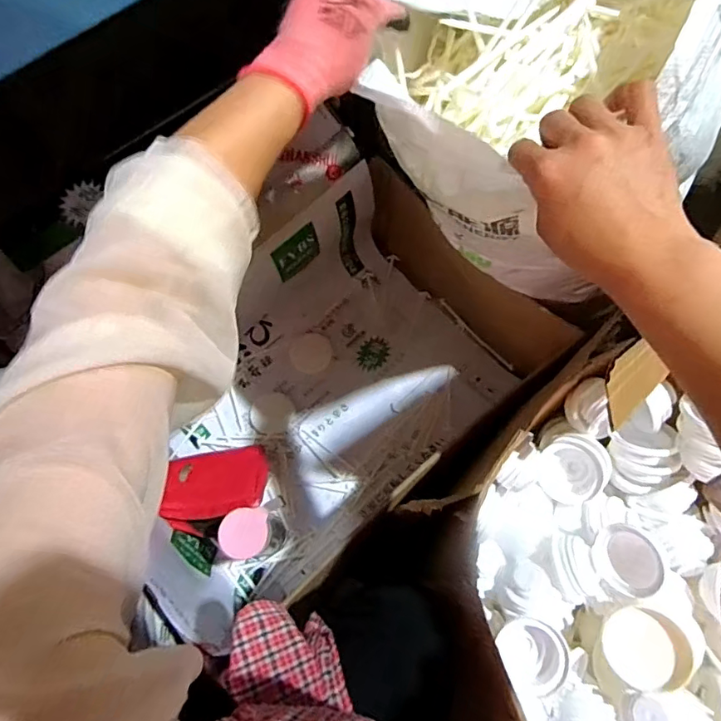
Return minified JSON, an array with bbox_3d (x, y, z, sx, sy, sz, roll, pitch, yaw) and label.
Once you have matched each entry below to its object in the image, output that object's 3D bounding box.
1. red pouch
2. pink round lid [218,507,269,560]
[{"bbox_3d":[-0.242,0.214,0.839,0.166,0.072,0.129,-11,71,-4],"label":"red pouch"},{"bbox_3d":[-0.163,0.239,0.683,0.064,0.015,0.066,0,71,0],"label":"pink round lid"}]

